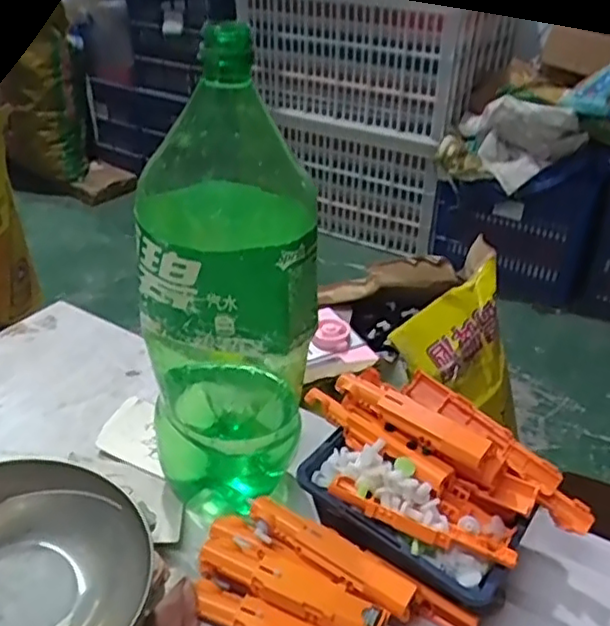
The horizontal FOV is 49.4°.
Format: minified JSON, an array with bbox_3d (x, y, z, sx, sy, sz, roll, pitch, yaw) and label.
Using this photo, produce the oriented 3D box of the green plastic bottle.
[{"bbox_3d":[-0.050,-0.005,0.441,0.105,0.320,0.092,-1,33,-4],"label":"green plastic bottle"}]

